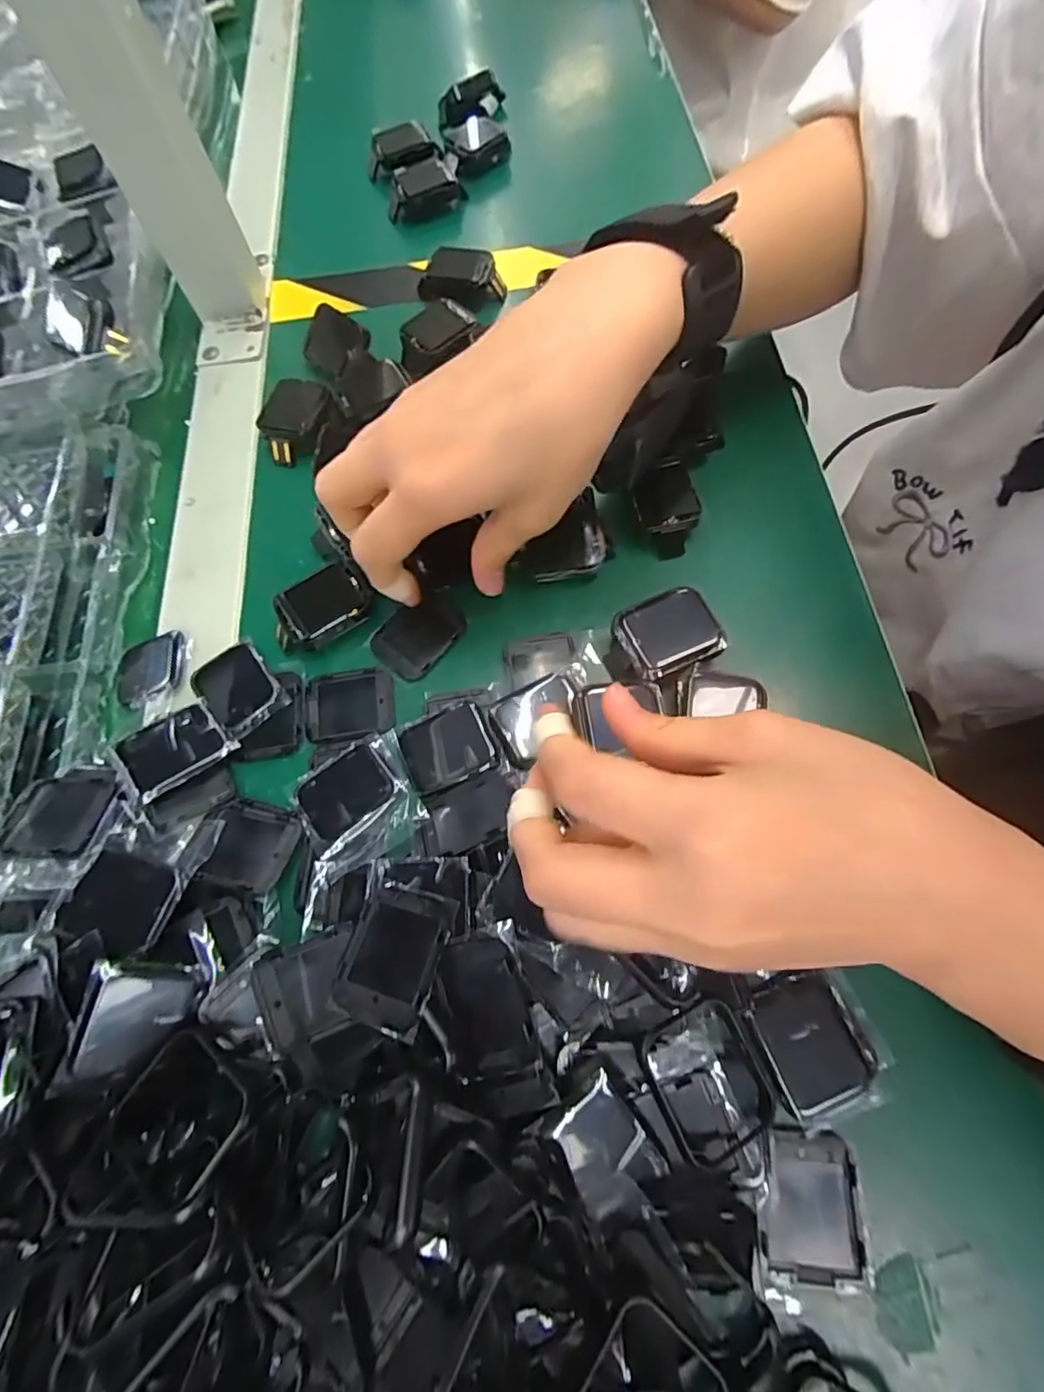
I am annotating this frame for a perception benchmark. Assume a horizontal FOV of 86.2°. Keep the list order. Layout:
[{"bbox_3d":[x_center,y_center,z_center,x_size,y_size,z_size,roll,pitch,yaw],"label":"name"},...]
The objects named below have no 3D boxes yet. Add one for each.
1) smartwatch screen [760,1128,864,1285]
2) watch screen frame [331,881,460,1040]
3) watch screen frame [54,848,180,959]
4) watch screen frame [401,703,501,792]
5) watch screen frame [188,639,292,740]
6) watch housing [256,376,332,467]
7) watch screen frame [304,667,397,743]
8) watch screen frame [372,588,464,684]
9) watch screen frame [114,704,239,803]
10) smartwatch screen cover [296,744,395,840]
[{"bbox_3d":[0.093,0.164,0.180,0.030,0.005,0.039,5,69,5],"label":"smartwatch screen"},{"bbox_3d":[-0.045,0.089,0.193,0.033,0.010,0.044,14,70,8],"label":"watch screen frame"},{"bbox_3d":[-0.146,0.076,0.205,0.032,0.014,0.032,15,70,9],"label":"watch screen frame"},{"bbox_3d":[-0.032,0.022,0.239,0.037,0.007,0.032,-22,69,-6],"label":"watch screen frame"},{"bbox_3d":[-0.129,-0.004,0.254,0.031,0.006,0.043,-38,72,-11],"label":"watch screen frame"},{"bbox_3d":[-0.123,-0.151,0.307,0.033,0.017,0.046,8,69,6],"label":"watch housing"},{"bbox_3d":[-0.078,0.004,0.252,0.040,0.004,0.034,-10,68,-1],"label":"watch screen frame"},{"bbox_3d":[-0.049,-0.030,0.262,0.033,0.010,0.043,38,75,16],"label":"watch screen frame"},{"bbox_3d":[-0.147,0.022,0.235,0.032,0.004,0.039,39,56,15],"label":"watch screen frame"},{"bbox_3d":[-0.073,0.039,0.233,0.037,0.005,0.030,-38,71,-11],"label":"smartwatch screen cover"}]

